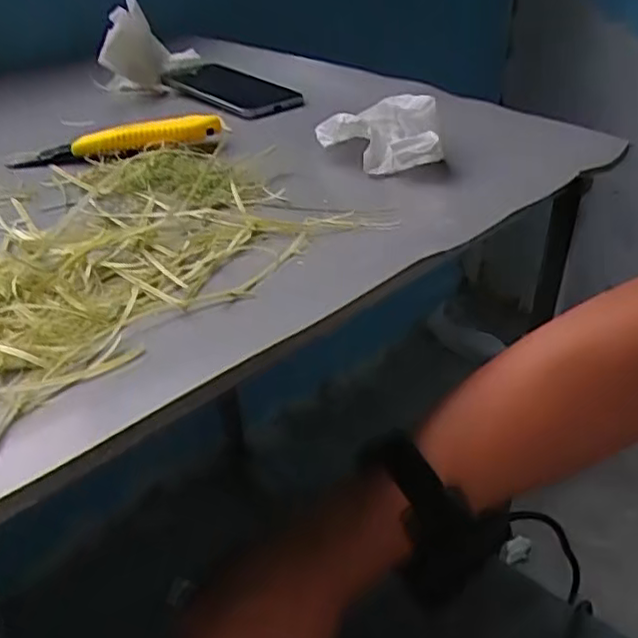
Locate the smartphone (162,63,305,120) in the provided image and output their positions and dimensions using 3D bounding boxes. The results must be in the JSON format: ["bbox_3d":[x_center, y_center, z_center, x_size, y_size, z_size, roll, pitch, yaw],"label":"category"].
[{"bbox_3d":[-0.091,-0.236,0.686,0.085,0.016,0.160,-27,42,-34],"label":"smartphone"}]

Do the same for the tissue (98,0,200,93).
[{"bbox_3d":[-0.177,-0.282,0.698,0.102,0.082,0.083,-8,35,-11],"label":"tissue"}]

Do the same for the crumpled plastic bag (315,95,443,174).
[{"bbox_3d":[0.051,-0.144,0.516,0.066,0.047,0.086,-24,40,-31],"label":"crumpled plastic bag"}]

